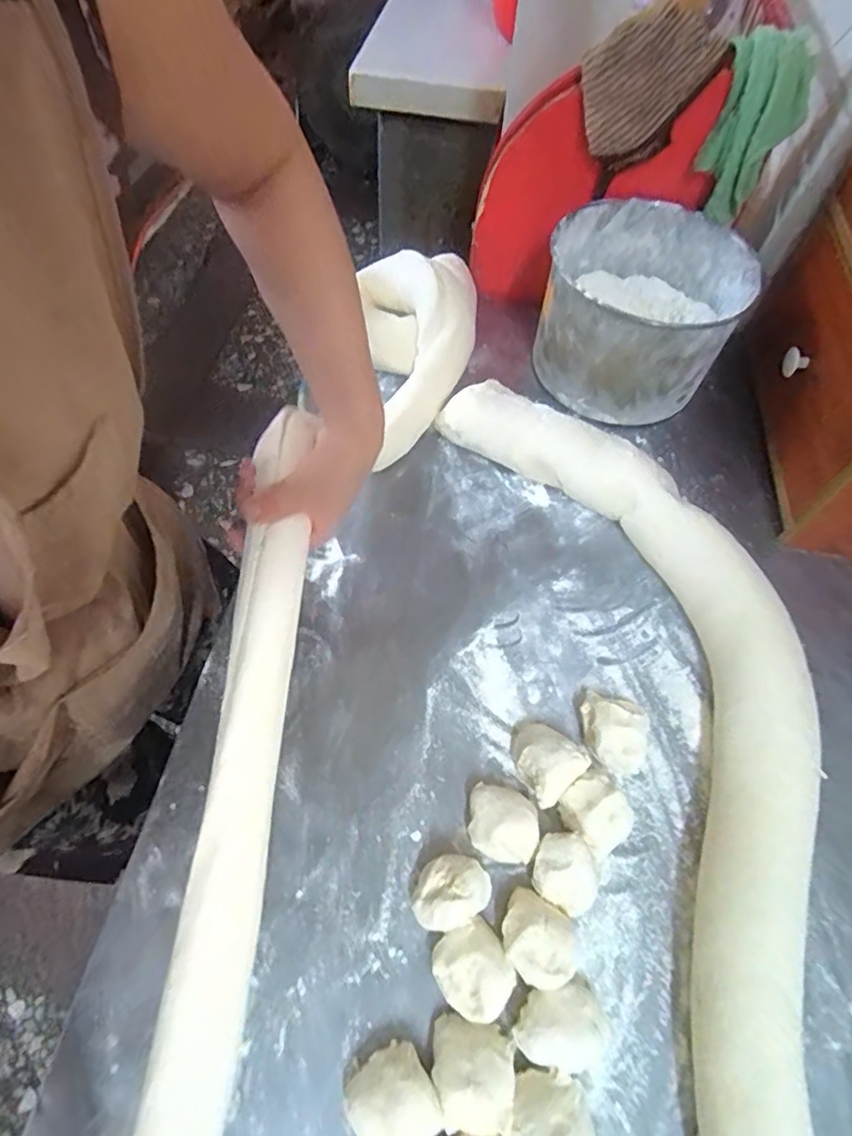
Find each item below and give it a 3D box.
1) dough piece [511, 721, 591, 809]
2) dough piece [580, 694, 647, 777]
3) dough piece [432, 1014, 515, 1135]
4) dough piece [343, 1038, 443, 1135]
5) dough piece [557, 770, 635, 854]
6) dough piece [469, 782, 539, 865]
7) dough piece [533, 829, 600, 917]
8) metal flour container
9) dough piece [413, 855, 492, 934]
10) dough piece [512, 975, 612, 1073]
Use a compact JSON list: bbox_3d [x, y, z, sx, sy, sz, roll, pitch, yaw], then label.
[{"bbox_3d":[0.091,0.150,0.457,0.056,0.039,0.056,-37,68,-21],"label":"dough piece"},{"bbox_3d":[0.156,0.132,0.475,0.049,0.040,0.064,-4,60,-5],"label":"dough piece"},{"bbox_3d":[0.029,0.316,0.361,0.048,0.033,0.053,5,60,1],"label":"dough piece"},{"bbox_3d":[-0.022,0.322,0.352,0.050,0.037,0.045,-25,64,-16],"label":"dough piece"},{"bbox_3d":[0.129,0.185,0.441,0.046,0.039,0.053,-27,65,-16],"label":"dough piece"},{"bbox_3d":[0.057,0.192,0.435,0.049,0.035,0.049,1,60,-2],"label":"dough piece"},{"bbox_3d":[0.102,0.220,0.419,0.049,0.045,0.045,1,60,-2],"label":"dough piece"},{"bbox_3d":[0.233,-0.286,0.649,0.201,0.129,0.213,23,62,10],"label":"metal flour container"},{"bbox_3d":[0.019,0.228,0.405,0.052,0.046,0.045,6,60,1],"label":"dough piece"},{"bbox_3d":[0.087,0.300,0.379,0.059,0.030,0.042,-9,61,-8],"label":"dough piece"}]

